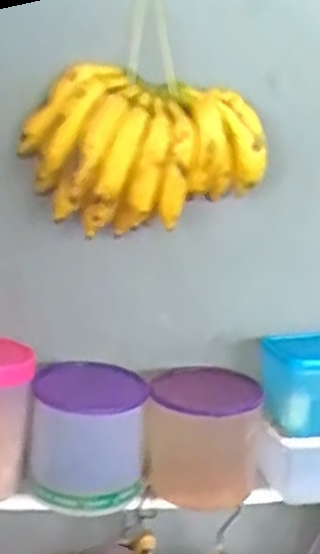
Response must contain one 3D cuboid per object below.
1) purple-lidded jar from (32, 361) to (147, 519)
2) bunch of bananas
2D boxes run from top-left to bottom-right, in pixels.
[{"bbox_3d":[-0.087,0.198,0.963,0.134,0.139,0.139,4,20,-5],"label":"purple-lidded jar"},{"bbox_3d":[-0.012,-0.138,0.872,0.262,0.163,0.097,-1,21,-19],"label":"bunch of bananas"}]

